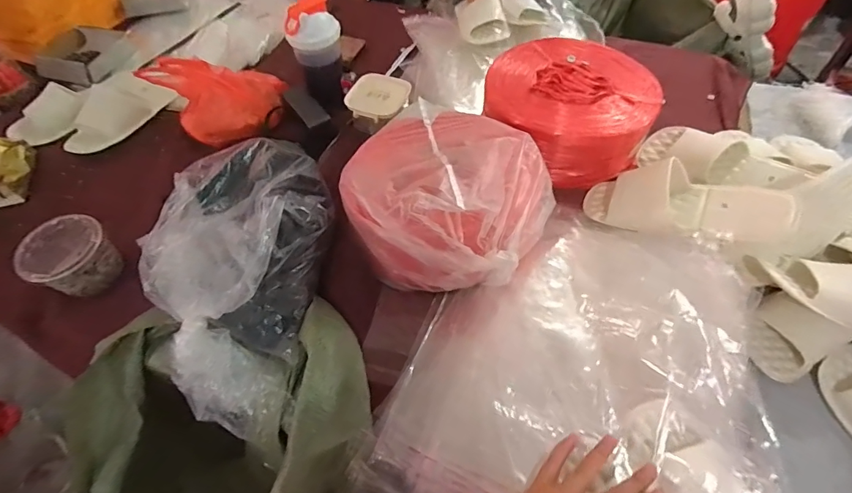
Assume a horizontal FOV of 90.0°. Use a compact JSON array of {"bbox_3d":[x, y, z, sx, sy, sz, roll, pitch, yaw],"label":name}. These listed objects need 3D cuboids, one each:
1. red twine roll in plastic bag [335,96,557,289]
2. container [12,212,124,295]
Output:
[{"bbox_3d":[0.032,-0.085,0.629,0.289,0.187,0.277,-1,56,1],"label":"red twine roll in plastic bag"},{"bbox_3d":[-0.536,0.022,0.658,0.090,0.097,0.113,31,63,21],"label":"container"}]

